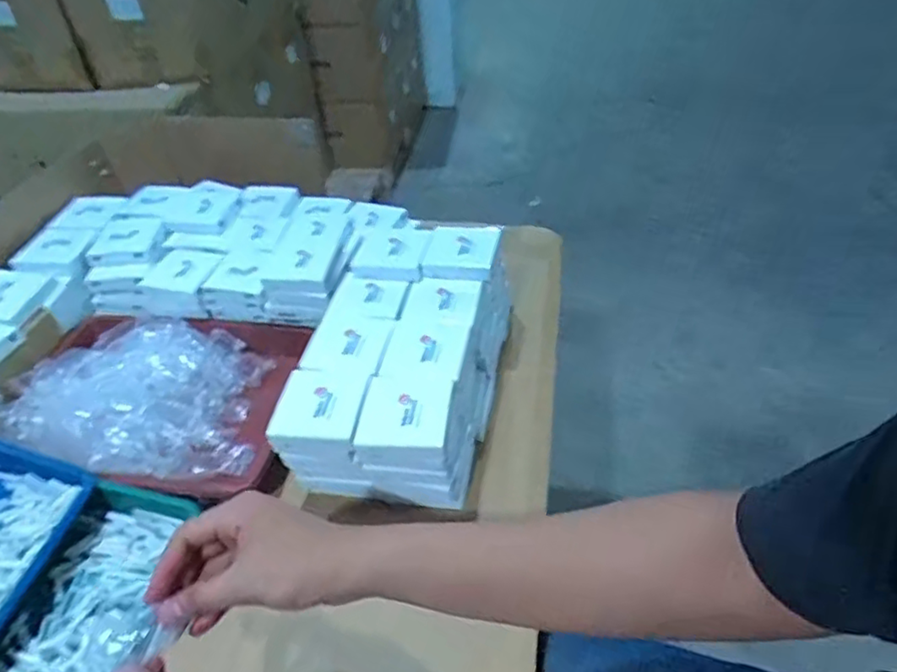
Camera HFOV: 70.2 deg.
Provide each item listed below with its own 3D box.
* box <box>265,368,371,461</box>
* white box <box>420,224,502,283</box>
[{"bbox_3d":[-0.127,0.077,0.643,0.085,0.044,0.086,3,41,9],"label":"box"},{"bbox_3d":[0.017,-0.103,0.772,0.084,0.028,0.077,3,41,10],"label":"white box"}]

